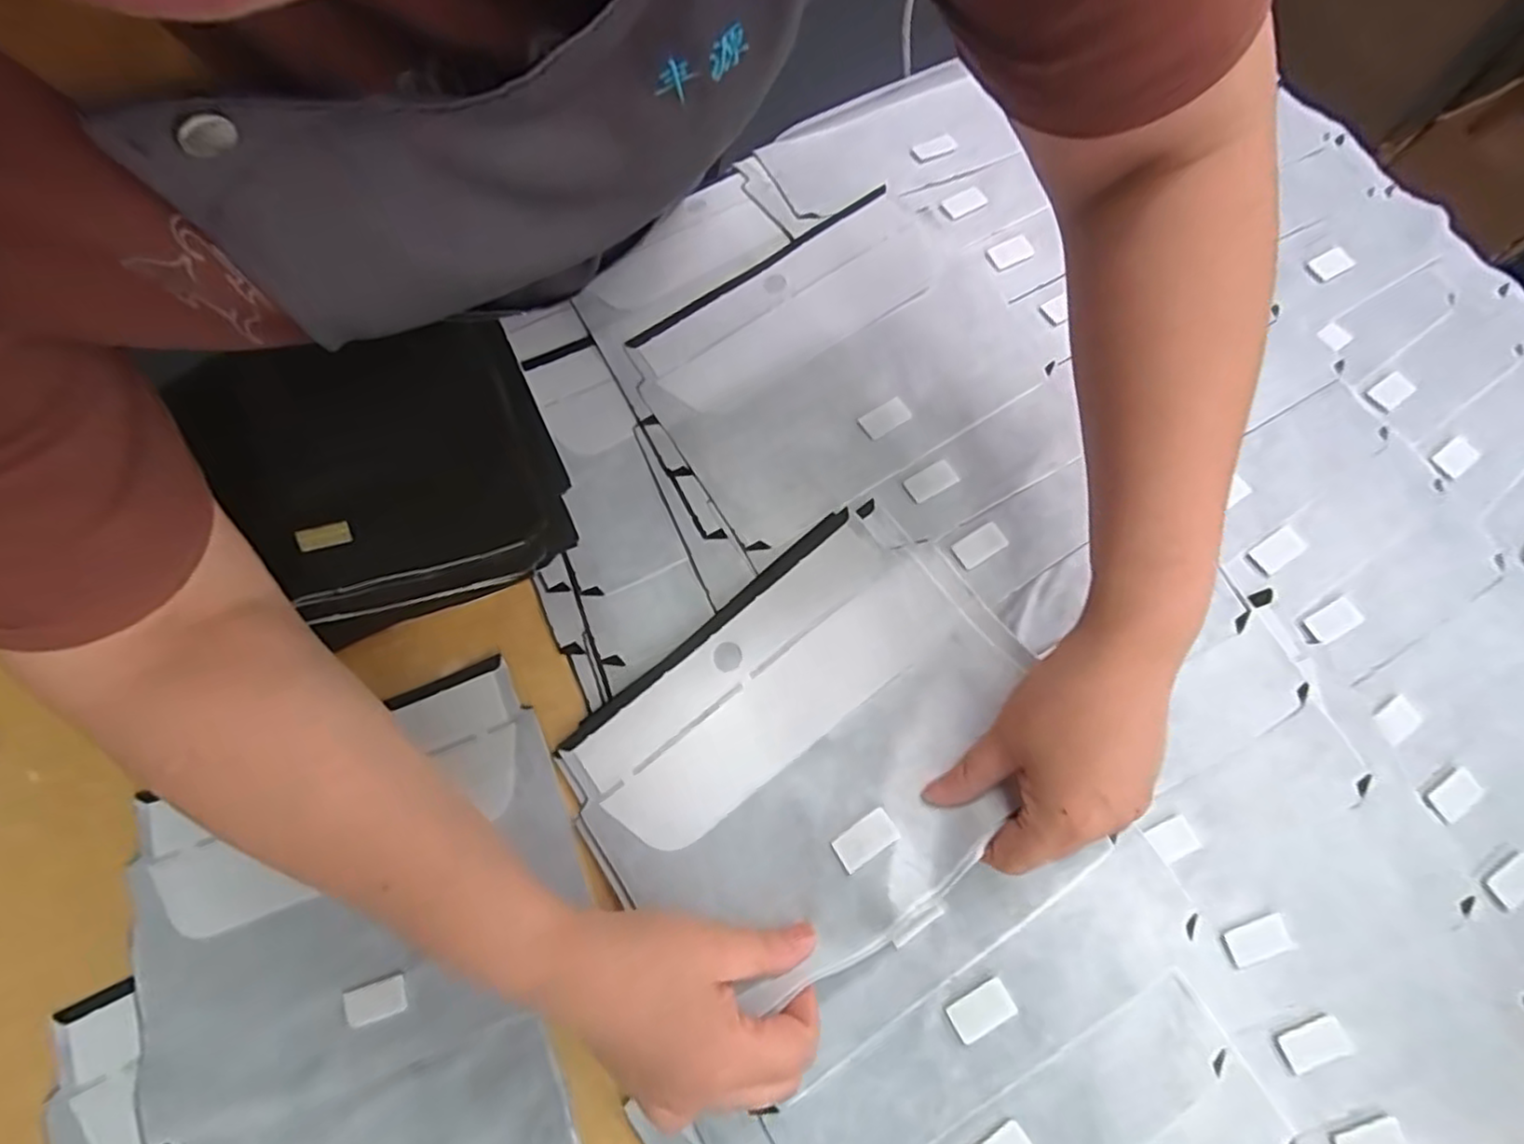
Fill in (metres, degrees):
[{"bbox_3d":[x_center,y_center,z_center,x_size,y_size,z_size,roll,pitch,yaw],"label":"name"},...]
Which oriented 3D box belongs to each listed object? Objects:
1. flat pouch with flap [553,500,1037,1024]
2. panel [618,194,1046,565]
[{"bbox_3d":[0.027,0.097,0.381,0.257,0.025,0.192,-39,62,-4],"label":"flat pouch with flap"},{"bbox_3d":[0.047,-0.152,0.470,0.246,0.027,0.196,-31,74,-9],"label":"panel"}]

